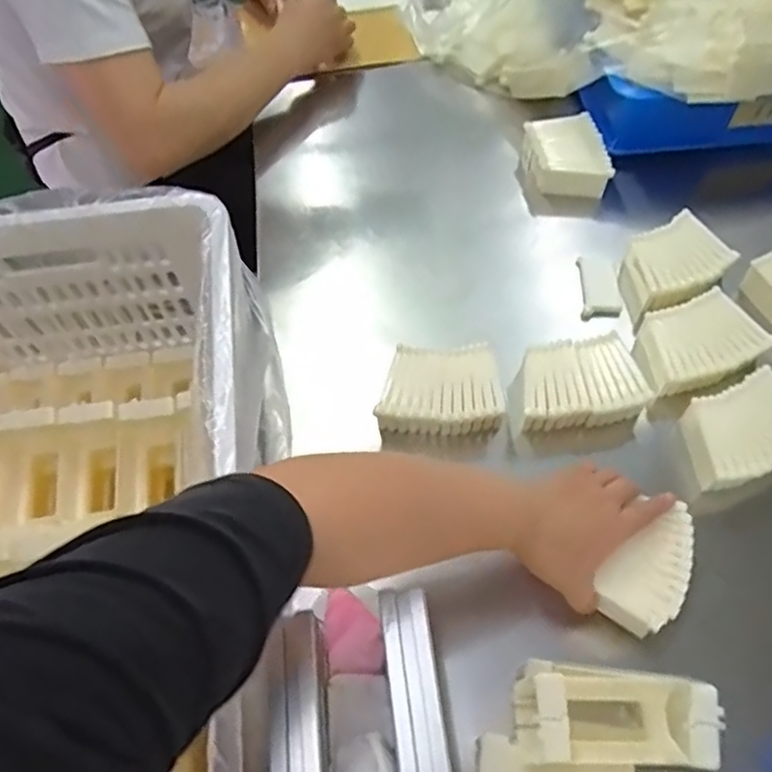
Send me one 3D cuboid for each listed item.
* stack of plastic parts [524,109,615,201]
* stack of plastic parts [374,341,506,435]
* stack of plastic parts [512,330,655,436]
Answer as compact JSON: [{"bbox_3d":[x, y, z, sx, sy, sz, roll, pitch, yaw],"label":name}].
[{"bbox_3d":[0.213,-0.271,0.790,0.080,0.043,0.108,-10,59,-4],"label":"stack of plastic parts"},{"bbox_3d":[0.051,0.006,0.639,0.116,0.052,0.080,2,59,3],"label":"stack of plastic parts"},{"bbox_3d":[0.180,0.004,0.641,0.117,0.052,0.087,-7,59,-2],"label":"stack of plastic parts"}]

